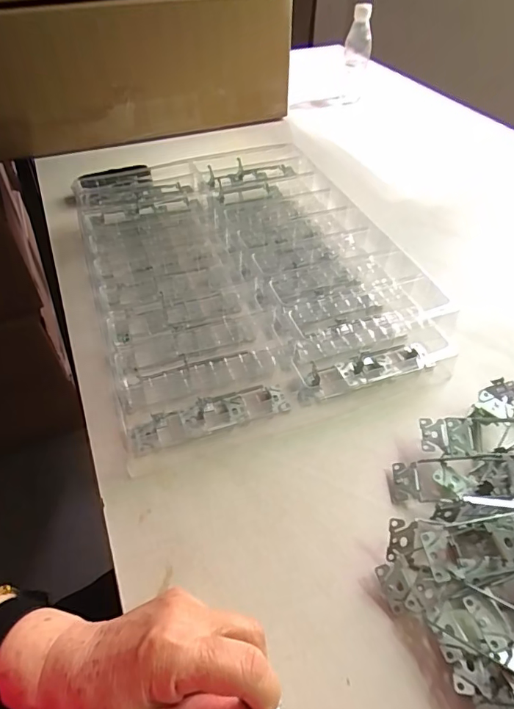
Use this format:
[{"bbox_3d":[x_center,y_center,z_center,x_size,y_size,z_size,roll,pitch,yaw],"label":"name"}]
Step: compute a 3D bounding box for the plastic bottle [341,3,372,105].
[{"bbox_3d":[0.208,-0.618,0.945,0.058,0.173,0.065,9,48,10],"label":"plastic bottle"}]

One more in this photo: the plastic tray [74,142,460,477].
[{"bbox_3d":[-0.020,-0.111,0.556,0.343,0.077,0.441,-15,48,-13],"label":"plastic tray"}]

